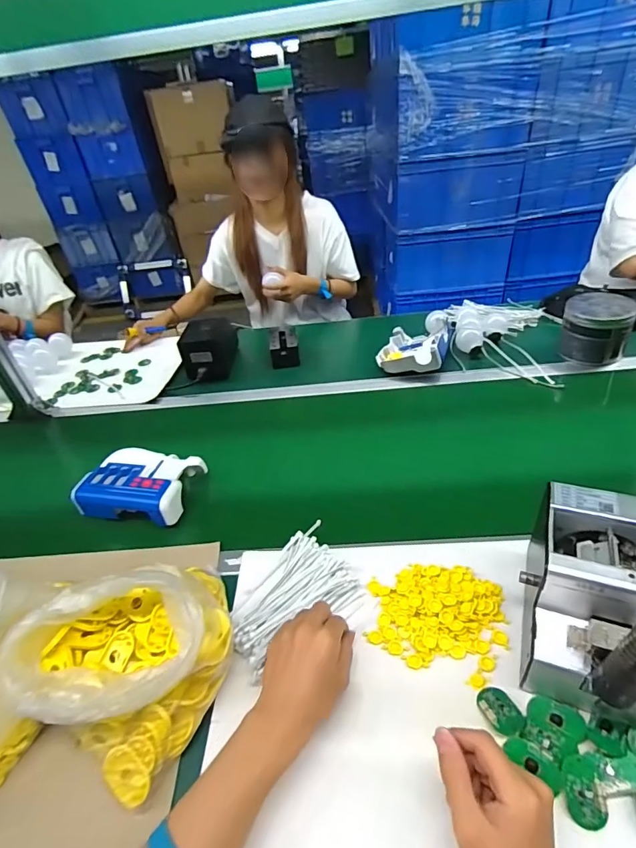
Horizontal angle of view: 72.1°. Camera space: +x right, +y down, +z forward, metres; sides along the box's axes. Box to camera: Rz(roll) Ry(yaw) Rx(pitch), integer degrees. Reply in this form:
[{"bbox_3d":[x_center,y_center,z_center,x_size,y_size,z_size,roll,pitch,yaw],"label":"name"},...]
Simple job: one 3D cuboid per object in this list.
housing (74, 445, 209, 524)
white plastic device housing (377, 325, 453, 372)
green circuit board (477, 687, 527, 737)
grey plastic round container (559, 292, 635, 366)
[{"bbox_3d":[-0.299,0.097,0.736,0.169,0.051,0.129,3,39,11],"label":"housing"},{"bbox_3d":[0.223,-0.182,1.006,0.149,0.051,0.188,10,41,19],"label":"white plastic device housing"},{"bbox_3d":[0.187,0.295,0.451,0.035,0.005,0.049,-17,26,-17],"label":"green circuit board"},{"bbox_3d":[0.603,-0.202,0.952,0.129,0.143,0.115,24,47,32],"label":"grey plastic round container"}]

